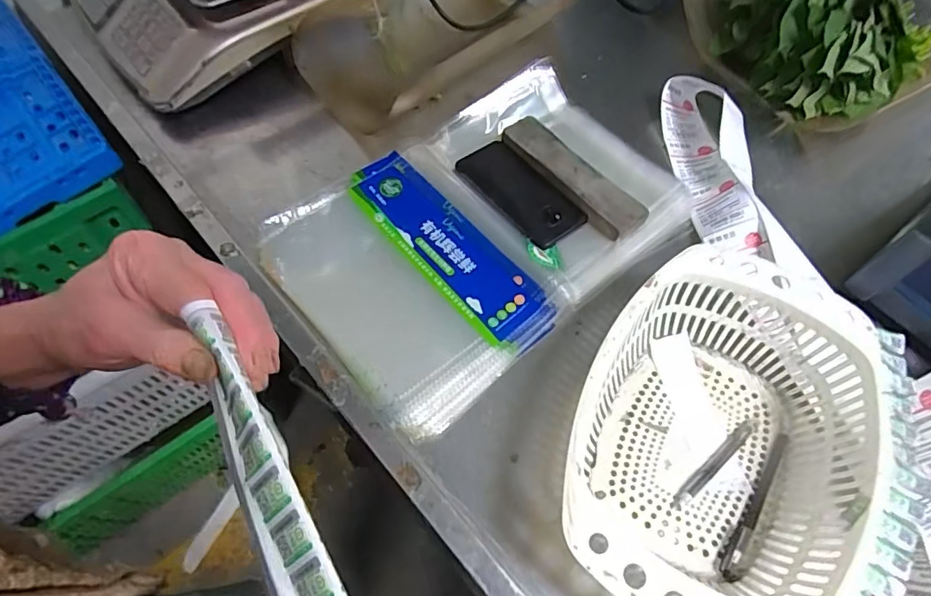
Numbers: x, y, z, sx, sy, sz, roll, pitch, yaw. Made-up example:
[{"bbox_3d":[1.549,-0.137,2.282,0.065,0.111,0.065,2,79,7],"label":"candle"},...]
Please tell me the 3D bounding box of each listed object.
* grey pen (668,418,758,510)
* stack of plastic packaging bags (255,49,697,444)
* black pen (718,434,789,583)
[{"bbox_3d":[0.223,0.144,0.466,0.119,0.010,0.014,-35,68,-18],"label":"grey pen"},{"bbox_3d":[0.023,-0.088,0.585,0.427,0.023,0.280,-38,69,-19],"label":"stack of plastic packaging bags"},{"bbox_3d":[0.248,0.174,0.448,0.017,0.009,0.141,34,66,16],"label":"black pen"}]

